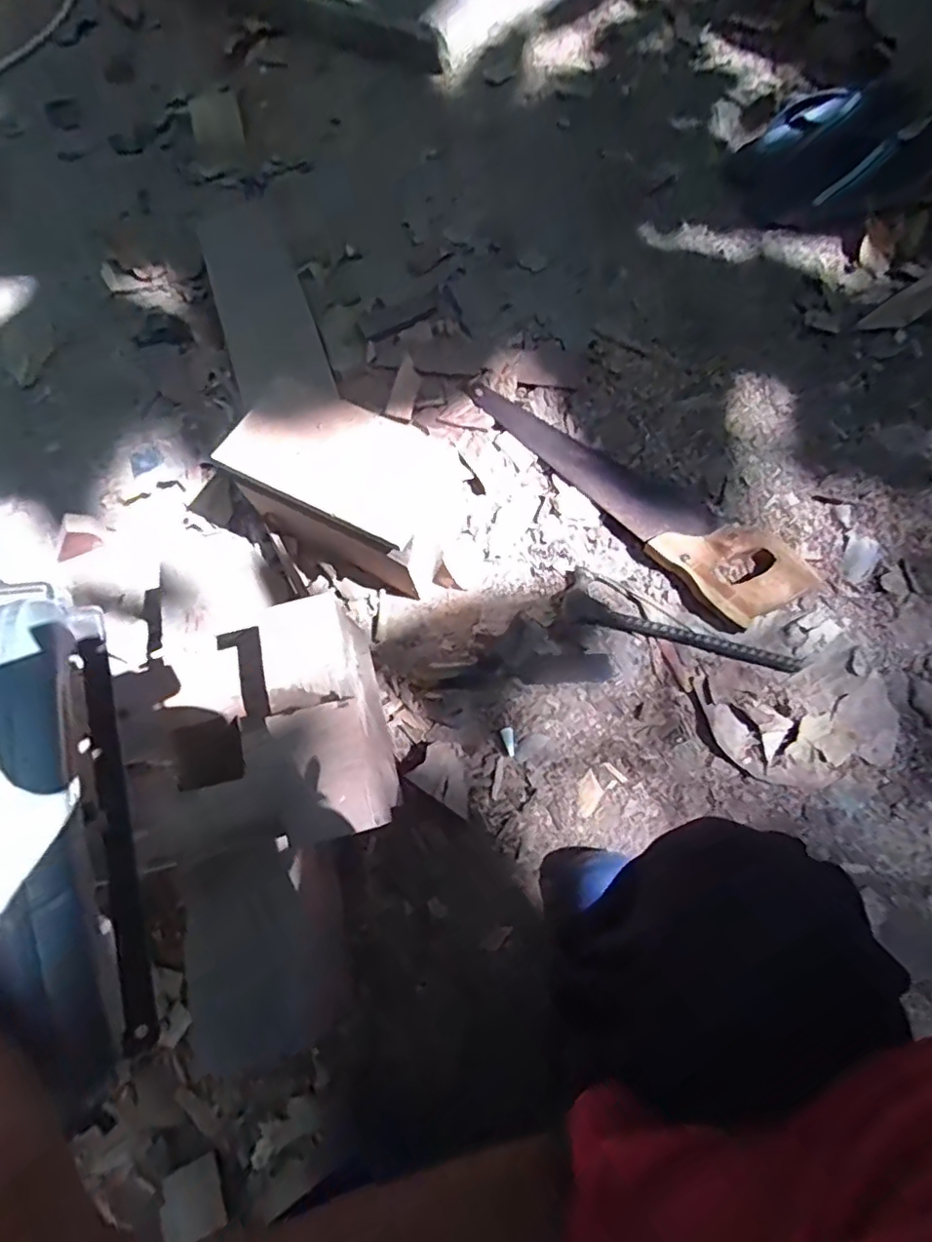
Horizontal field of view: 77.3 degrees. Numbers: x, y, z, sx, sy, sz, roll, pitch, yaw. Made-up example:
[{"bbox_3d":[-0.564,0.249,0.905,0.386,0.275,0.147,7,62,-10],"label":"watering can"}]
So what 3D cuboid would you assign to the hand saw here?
[{"bbox_3d":[0.212,-0.193,0.765,0.128,0.053,0.511,-40,76,-10],"label":"hand saw"}]

